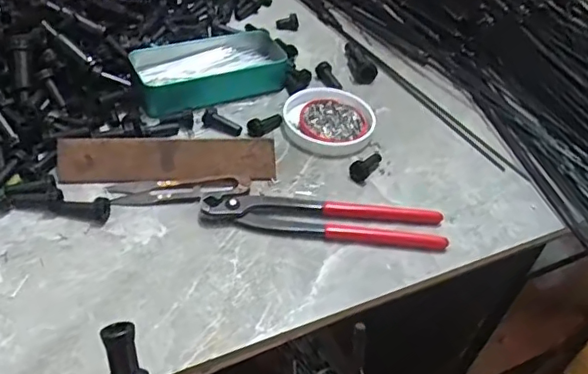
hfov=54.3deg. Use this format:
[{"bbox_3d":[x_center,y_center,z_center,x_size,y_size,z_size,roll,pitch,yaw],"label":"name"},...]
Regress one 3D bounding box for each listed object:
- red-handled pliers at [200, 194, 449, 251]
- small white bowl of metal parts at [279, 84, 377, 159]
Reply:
[{"bbox_3d":[0.025,0.026,0.464,0.194,0.013,0.040,3,45,-5],"label":"red-handled pliers"},{"bbox_3d":[0.036,-0.068,0.563,0.092,0.020,0.085,4,45,-4],"label":"small white bowl of metal parts"}]

